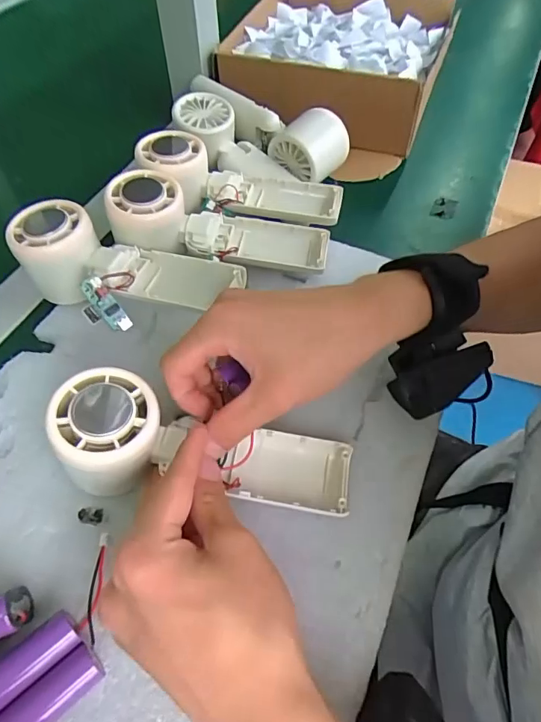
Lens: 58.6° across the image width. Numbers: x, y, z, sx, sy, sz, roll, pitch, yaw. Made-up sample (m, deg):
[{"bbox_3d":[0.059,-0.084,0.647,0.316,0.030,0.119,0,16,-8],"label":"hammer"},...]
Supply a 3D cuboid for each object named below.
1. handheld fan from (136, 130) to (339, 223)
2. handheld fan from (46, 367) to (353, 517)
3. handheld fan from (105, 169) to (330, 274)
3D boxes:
[{"bbox_3d":[-0.026,-0.142,0.396,0.166,0.044,0.058,14,55,-7],"label":"handheld fan"},{"bbox_3d":[-0.037,0.053,0.268,0.163,0.035,0.059,15,54,-12],"label":"handheld fan"},{"bbox_3d":[-0.039,-0.096,0.365,0.160,0.039,0.053,11,54,-9],"label":"handheld fan"}]

